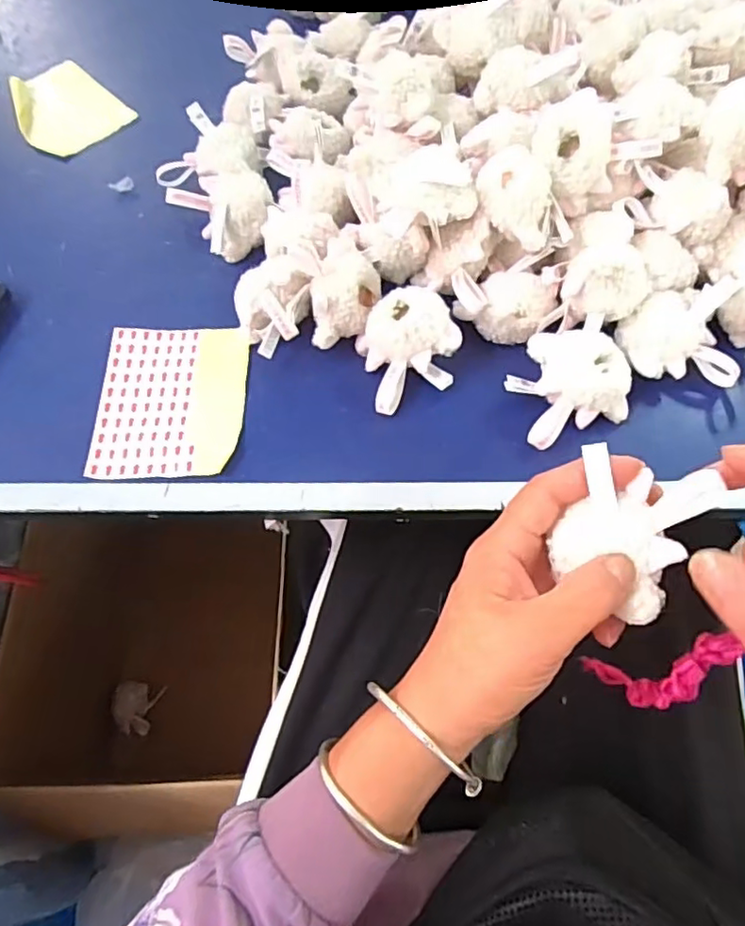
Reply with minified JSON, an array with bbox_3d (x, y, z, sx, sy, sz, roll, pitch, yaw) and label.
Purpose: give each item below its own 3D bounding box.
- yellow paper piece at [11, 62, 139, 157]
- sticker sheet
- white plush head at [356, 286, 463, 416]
[{"bbox_3d":[-0.292,-0.334,0.562,0.089,0.006,0.119,-42,71,-17],"label":"yellow paper piece"},{"bbox_3d":[-0.140,-0.046,0.420,0.100,0.006,0.118,-1,65,1],"label":"sticker sheet"},{"bbox_3d":[0.023,-0.082,0.408,0.065,0.039,0.068,-1,65,1],"label":"white plush head"}]

